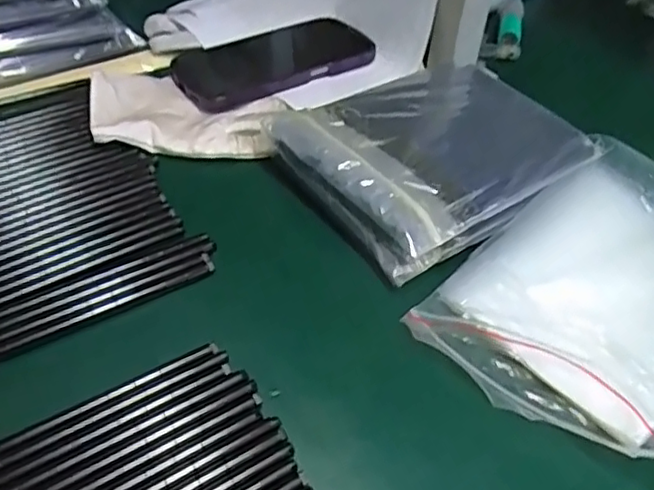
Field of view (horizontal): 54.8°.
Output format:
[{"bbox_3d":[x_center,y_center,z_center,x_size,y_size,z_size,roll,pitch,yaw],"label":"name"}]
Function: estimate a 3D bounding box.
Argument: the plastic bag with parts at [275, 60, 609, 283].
[{"bbox_3d":[0.076,-0.069,0.441,0.191,0.042,0.150,-27,54,-26],"label":"plastic bag with parts"}]

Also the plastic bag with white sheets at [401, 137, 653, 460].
[{"bbox_3d":[0.173,0.012,0.381,0.144,0.044,0.234,33,53,24],"label":"plastic bag with white sheets"}]

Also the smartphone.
[{"bbox_3d":[-0.045,-0.162,0.542,0.179,0.011,0.088,-26,54,-26],"label":"smartphone"}]

